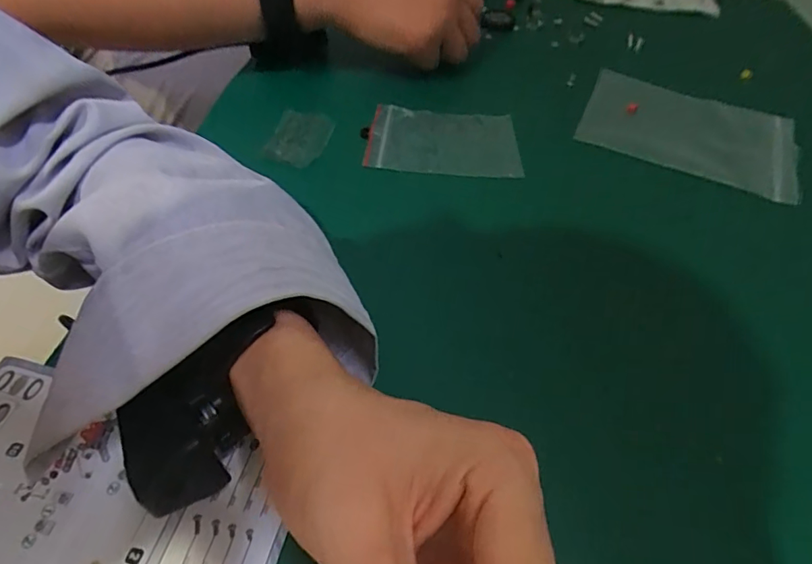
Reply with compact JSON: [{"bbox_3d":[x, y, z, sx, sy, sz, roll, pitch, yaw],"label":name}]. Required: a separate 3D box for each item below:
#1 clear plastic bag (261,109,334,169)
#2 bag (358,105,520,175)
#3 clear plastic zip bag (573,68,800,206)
[{"bbox_3d":[-0.079,-0.107,0.364,0.046,0.008,0.048,19,74,19],"label":"clear plastic bag"},{"bbox_3d":[0.028,-0.110,0.374,0.110,0.010,0.067,3,56,-1],"label":"bag"},{"bbox_3d":[0.237,-0.125,0.404,0.171,0.008,0.115,21,53,12],"label":"clear plastic zip bag"}]

